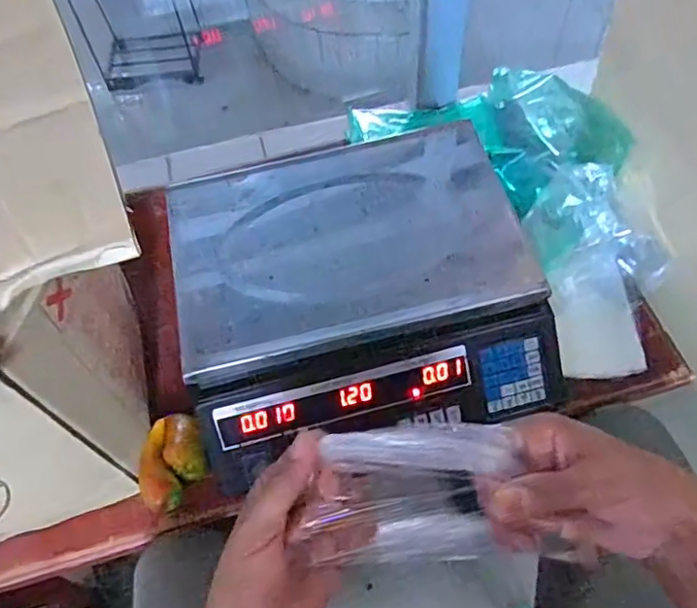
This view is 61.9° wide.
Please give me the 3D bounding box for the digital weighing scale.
[{"bbox_3d":[0.006,-0.014,0.580,0.333,0.091,0.303,-14,61,-4],"label":"digital weighing scale"}]

